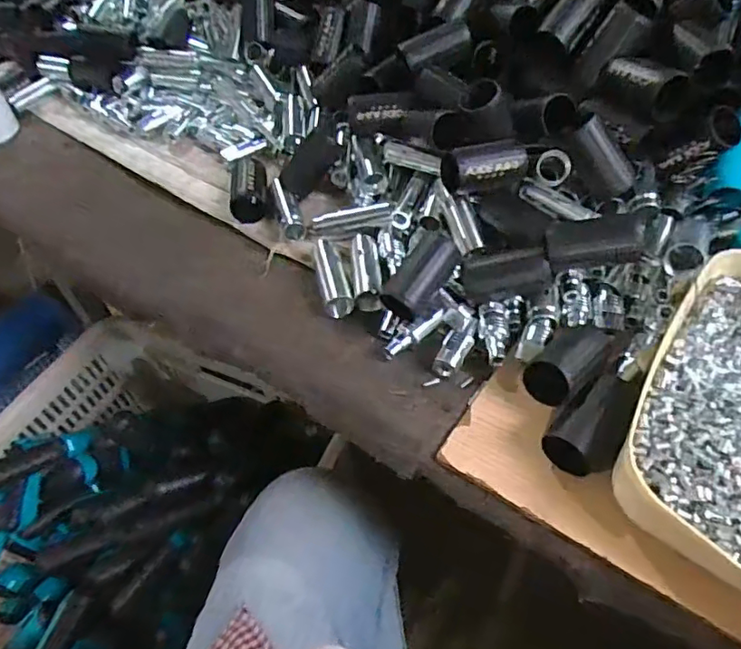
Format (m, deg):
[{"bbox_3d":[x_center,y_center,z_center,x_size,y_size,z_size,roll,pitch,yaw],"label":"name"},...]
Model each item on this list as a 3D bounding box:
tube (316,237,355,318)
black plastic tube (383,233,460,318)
[{"bbox_3d":[-0.032,-0.039,0.463,0.023,0.017,0.074,-14,52,-7],"label":"tube"},{"bbox_3d":[0.040,-0.035,0.415,0.031,0.036,0.066,35,85,28],"label":"black plastic tube"}]

